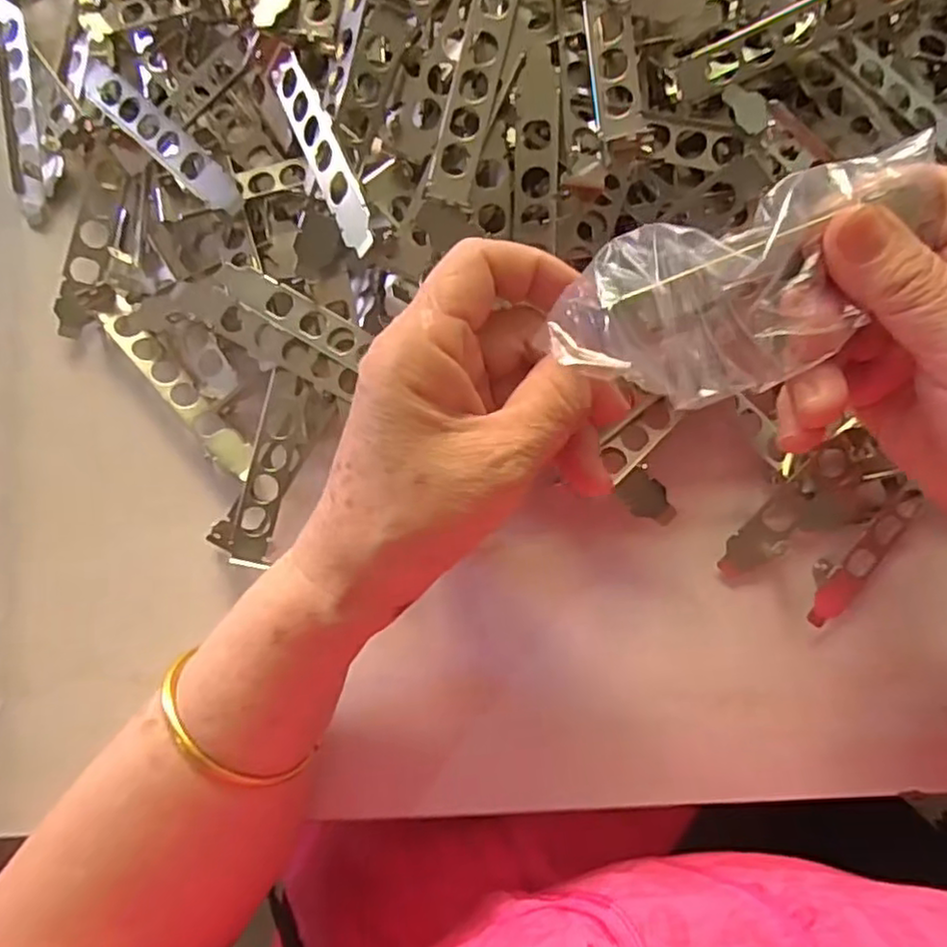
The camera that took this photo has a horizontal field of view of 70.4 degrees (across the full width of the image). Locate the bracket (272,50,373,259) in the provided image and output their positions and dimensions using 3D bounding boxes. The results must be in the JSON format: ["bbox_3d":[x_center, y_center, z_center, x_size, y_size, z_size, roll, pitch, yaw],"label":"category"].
[{"bbox_3d":[-0.066,-0.141,0.295,0.018,0.007,0.113,-36,69,32],"label":"bracket"}]

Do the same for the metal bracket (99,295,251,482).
[{"bbox_3d":[-0.145,-0.043,0.331,0.019,0.009,0.112,-40,84,-3],"label":"metal bracket"}]

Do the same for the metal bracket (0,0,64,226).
[{"bbox_3d":[-0.233,-0.187,0.343,0.025,0.012,0.108,-12,84,0],"label":"metal bracket"}]

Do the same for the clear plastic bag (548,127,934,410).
[{"bbox_3d":[0.088,-0.061,0.218,0.123,0.017,0.063,-17,84,0],"label":"clear plastic bag"}]

